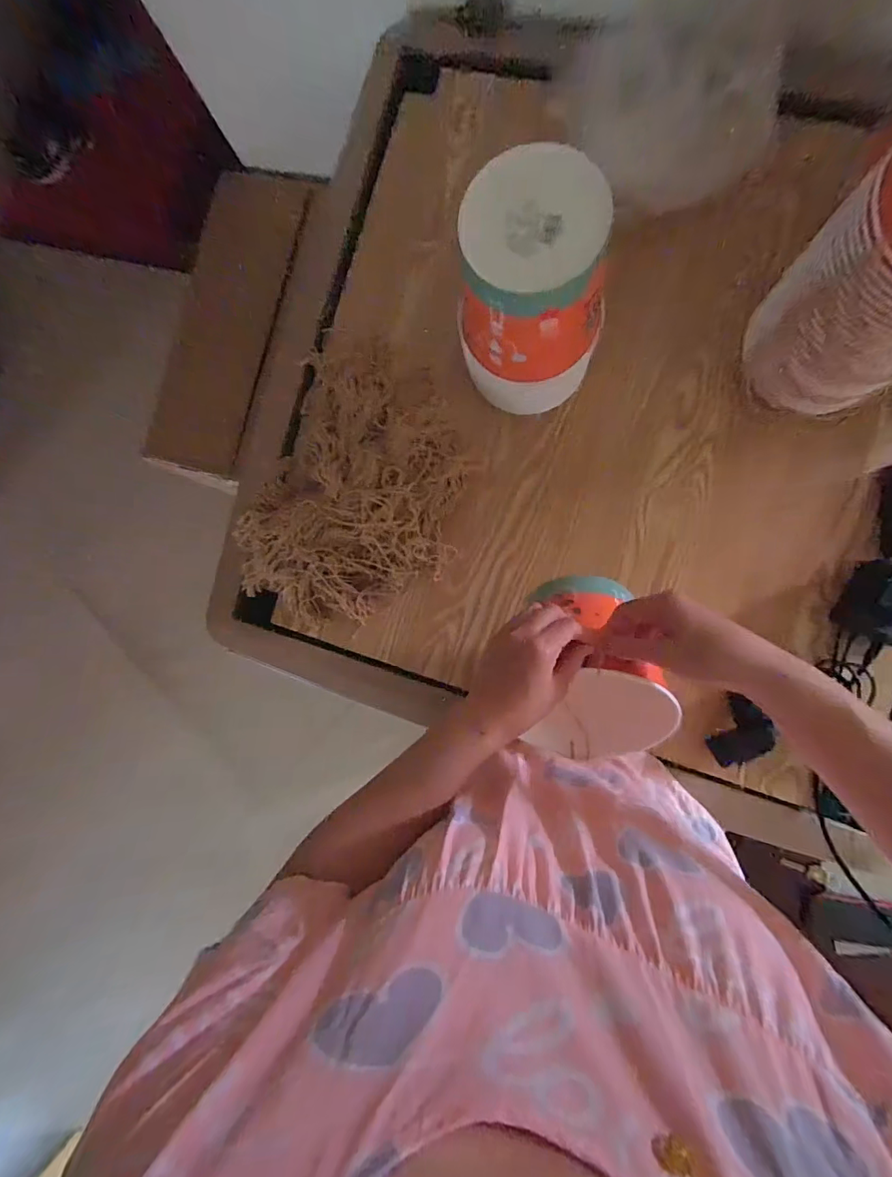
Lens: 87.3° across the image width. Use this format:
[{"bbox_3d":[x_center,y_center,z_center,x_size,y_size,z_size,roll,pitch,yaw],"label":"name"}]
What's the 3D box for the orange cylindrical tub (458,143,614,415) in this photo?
[{"bbox_3d":[0.090,-0.293,0.496,0.136,0.229,0.122,13,89,7],"label":"orange cylindrical tub"}]

